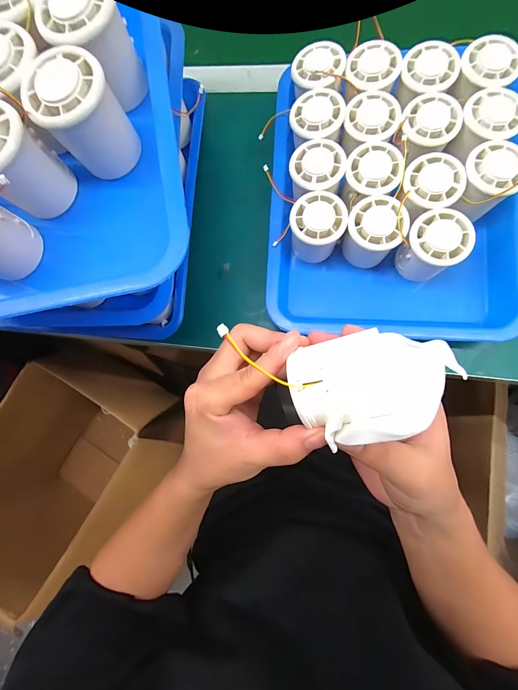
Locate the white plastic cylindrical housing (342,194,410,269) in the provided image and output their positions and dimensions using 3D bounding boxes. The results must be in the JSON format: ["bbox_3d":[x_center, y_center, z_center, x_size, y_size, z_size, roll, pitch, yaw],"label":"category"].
[{"bbox_3d":[0.120,-0.118,0.299,0.055,0.055,0.054,-1,82,5],"label":"white plastic cylindrical housing"}]

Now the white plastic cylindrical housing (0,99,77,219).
[{"bbox_3d":[-0.180,-0.133,0.212,0.060,0.059,0.057,36,86,9],"label":"white plastic cylindrical housing"}]

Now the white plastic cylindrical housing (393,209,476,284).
[{"bbox_3d":[0.177,-0.099,0.288,0.054,0.052,0.056,-1,82,5],"label":"white plastic cylindrical housing"}]

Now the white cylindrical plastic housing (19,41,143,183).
[{"bbox_3d":[-0.128,-0.169,0.209,0.053,0.057,0.053,-1,82,5],"label":"white cylindrical plastic housing"}]

